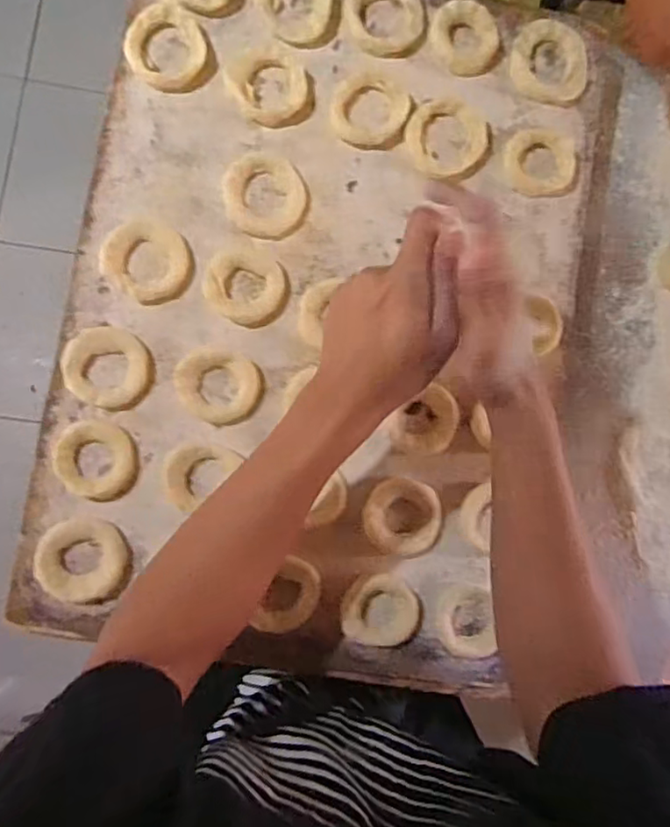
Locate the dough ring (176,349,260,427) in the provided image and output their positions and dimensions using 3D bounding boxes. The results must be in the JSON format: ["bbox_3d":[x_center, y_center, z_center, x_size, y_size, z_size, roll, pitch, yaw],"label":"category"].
[{"bbox_3d":[-0.095,-0.023,0.505,0.066,0.015,0.058,22,83,-4],"label":"dough ring"}]

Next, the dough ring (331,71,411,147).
[{"bbox_3d":[0.031,-0.265,0.536,0.065,0.012,0.066,1,85,-6],"label":"dough ring"}]

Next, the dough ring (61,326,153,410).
[{"bbox_3d":[-0.180,-0.036,0.494,0.064,0.012,0.064,1,85,-6],"label":"dough ring"}]

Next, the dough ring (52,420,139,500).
[{"bbox_3d":[-0.189,0.036,0.490,0.064,0.011,0.058,22,83,-4],"label":"dough ring"}]

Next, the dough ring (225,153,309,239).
[{"bbox_3d":[-0.059,-0.184,0.525,0.065,0.013,0.069,1,85,-6],"label":"dough ring"}]

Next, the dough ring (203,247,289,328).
[{"bbox_3d":[-0.073,-0.106,0.517,0.068,0.012,0.061,29,83,-3],"label":"dough ring"}]

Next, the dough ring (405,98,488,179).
[{"bbox_3d":[0.096,-0.241,0.541,0.073,0.009,0.068,1,85,-6],"label":"dough ring"}]

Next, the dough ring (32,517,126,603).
[{"bbox_3d":[-0.199,0.115,0.486,0.067,0.010,0.062,1,85,-6],"label":"dough ring"}]

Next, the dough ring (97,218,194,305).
[{"bbox_3d":[-0.150,-0.124,0.504,0.065,0.014,0.063,1,85,-6],"label":"dough ring"}]

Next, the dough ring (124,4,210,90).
[{"bbox_3d":[-0.142,-0.309,0.523,0.066,0.011,0.071,1,85,-6],"label":"dough ring"}]

